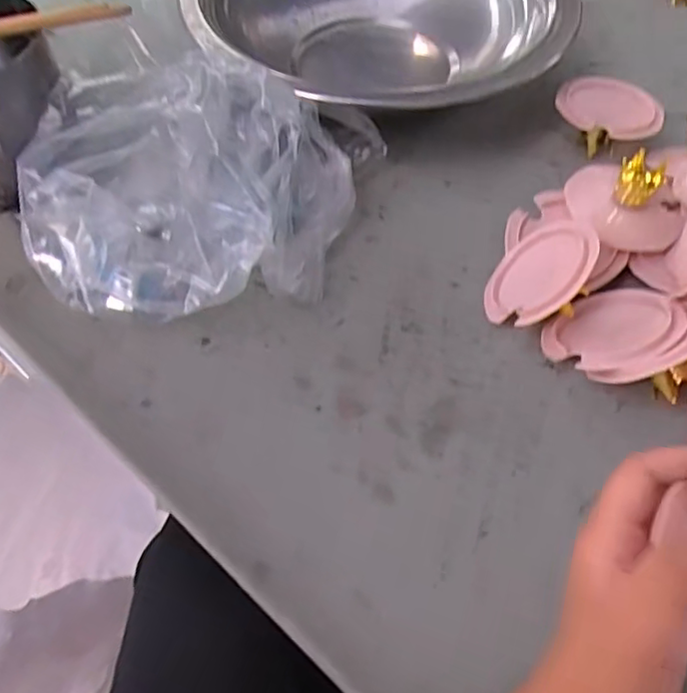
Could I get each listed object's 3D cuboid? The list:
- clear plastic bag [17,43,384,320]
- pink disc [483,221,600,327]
[{"bbox_3d":[-0.093,-0.107,0.405,0.191,0.095,0.200,12,56,9],"label":"clear plastic bag"},{"bbox_3d":[0.116,-0.043,0.378,0.069,0.011,0.070,-39,32,30],"label":"pink disc"}]

